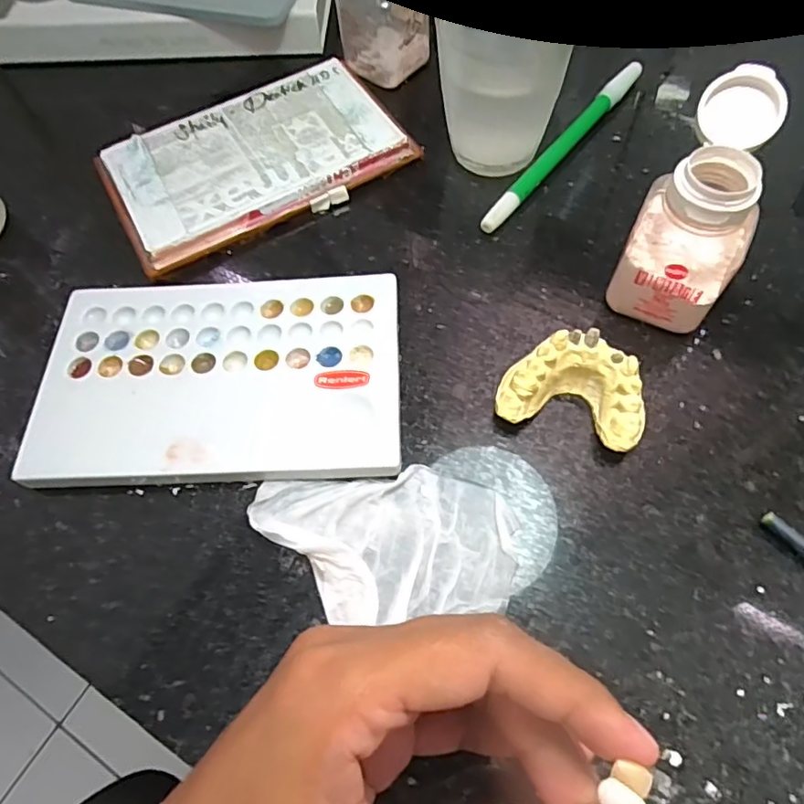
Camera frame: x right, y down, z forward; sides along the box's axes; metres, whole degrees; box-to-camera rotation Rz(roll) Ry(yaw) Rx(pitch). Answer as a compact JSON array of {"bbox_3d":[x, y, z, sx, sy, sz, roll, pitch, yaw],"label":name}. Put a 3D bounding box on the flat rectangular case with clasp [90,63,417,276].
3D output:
[{"bbox_3d":[-0.079,-0.131,0.297,0.148,0.012,0.092,-28,66,-10],"label":"flat rectangular case with clasp"}]

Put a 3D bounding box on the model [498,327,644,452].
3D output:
[{"bbox_3d":[0.068,-0.005,0.223,0.054,0.026,0.038,17,66,11],"label":"model"}]

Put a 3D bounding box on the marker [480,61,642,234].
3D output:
[{"bbox_3d":[0.085,-0.135,0.294,0.010,0.009,0.141,35,71,18],"label":"marker"}]

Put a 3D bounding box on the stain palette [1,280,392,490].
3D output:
[{"bbox_3d":[-0.077,-0.011,0.242,0.150,0.012,0.093,-2,64,2],"label":"stain palette"}]

